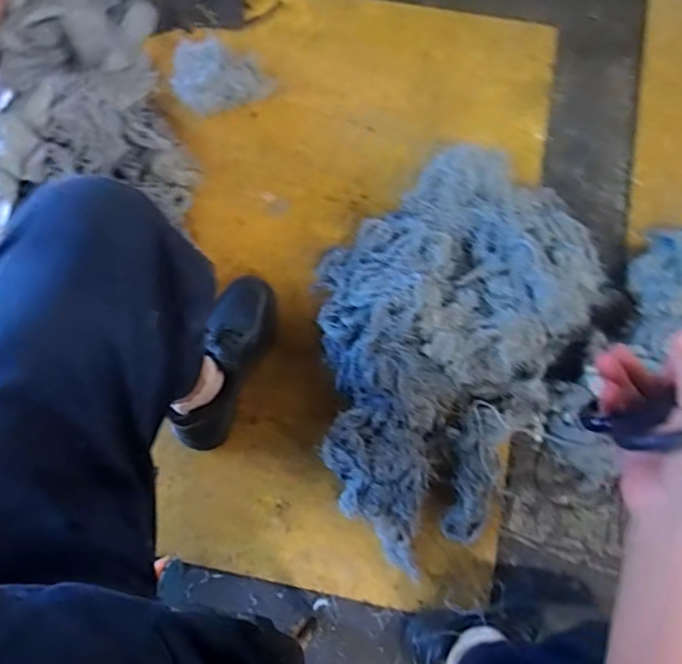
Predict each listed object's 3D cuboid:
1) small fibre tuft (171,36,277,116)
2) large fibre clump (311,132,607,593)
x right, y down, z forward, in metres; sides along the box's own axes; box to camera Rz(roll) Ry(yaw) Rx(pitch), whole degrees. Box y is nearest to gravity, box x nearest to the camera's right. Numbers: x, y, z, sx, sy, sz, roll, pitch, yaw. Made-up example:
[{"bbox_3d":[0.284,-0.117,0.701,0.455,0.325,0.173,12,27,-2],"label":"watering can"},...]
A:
[{"bbox_3d":[-0.211,-0.449,0.953,0.157,0.073,0.124,-27,77,-6],"label":"small fibre tuft"},{"bbox_3d":[0.137,0.007,0.827,0.385,0.126,0.596,26,75,7],"label":"large fibre clump"}]

